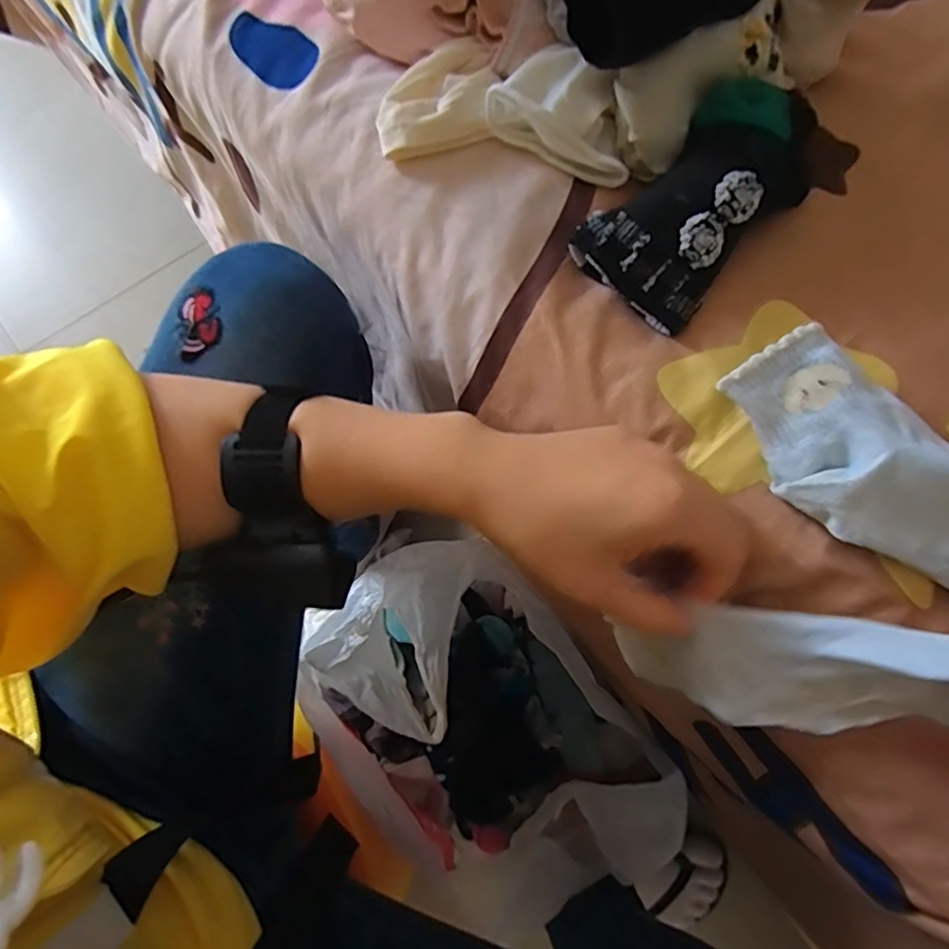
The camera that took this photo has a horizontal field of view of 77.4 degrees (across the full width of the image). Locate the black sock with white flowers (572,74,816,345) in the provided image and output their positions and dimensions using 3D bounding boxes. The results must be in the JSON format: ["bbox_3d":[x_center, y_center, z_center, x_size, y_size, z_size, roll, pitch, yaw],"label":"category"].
[{"bbox_3d":[0.120,-0.142,0.305,0.126,0.049,0.070,-42,80,-12],"label":"black sock with white flowers"}]

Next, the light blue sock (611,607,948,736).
[{"bbox_3d":[0.147,0.090,0.261,0.018,0.180,0.066,-43,123,-42],"label":"light blue sock"}]

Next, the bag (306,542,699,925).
[{"bbox_3d":[0.009,0.244,0.562,0.222,0.175,0.334,-38,79,-11],"label":"bag"}]

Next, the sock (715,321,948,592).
[{"bbox_3d":[0.195,0.015,0.268,0.062,0.035,0.185,-39,79,-11],"label":"sock"}]

